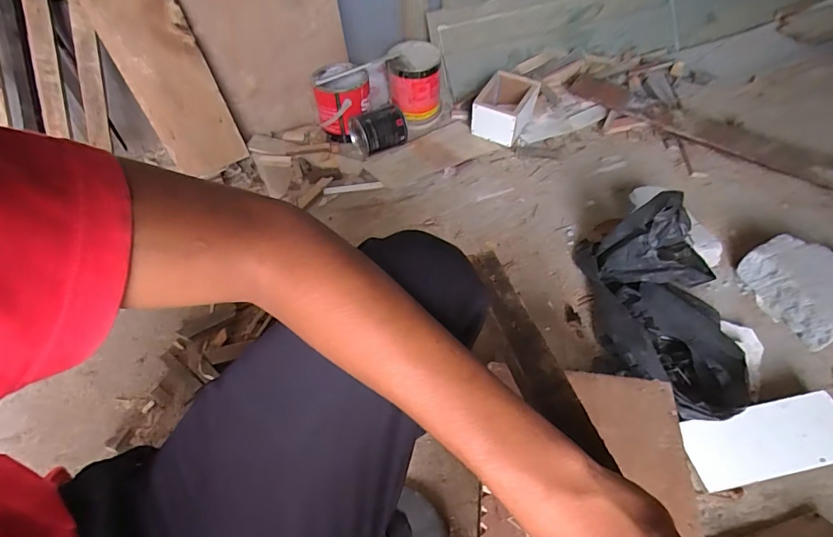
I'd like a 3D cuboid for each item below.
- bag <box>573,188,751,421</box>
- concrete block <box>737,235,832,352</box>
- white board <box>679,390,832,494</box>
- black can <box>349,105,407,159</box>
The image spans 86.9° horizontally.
[{"bbox_3d":[0.435,0.054,0.758,0.198,0.186,0.376,1,51,1],"label":"bag"},{"bbox_3d":[0.767,0.030,0.861,0.181,0.069,0.206,-20,54,-15],"label":"concrete block"},{"bbox_3d":[0.540,0.262,0.675,0.248,0.011,0.100,-13,51,-1],"label":"white board"},{"bbox_3d":[-0.097,-0.369,1.176,0.137,0.097,0.089,-25,55,-18],"label":"black can"}]

